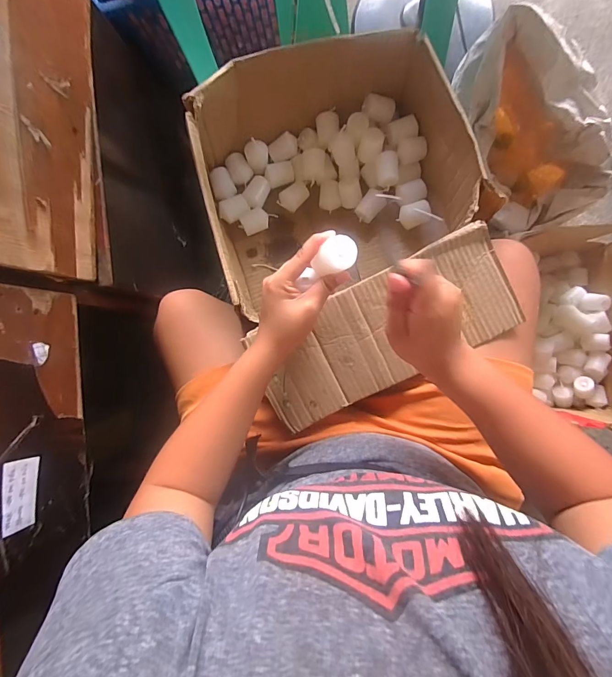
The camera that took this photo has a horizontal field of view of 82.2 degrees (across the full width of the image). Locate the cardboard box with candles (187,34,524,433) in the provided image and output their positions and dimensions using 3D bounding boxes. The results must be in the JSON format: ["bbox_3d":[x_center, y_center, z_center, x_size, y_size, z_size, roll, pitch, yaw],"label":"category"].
[{"bbox_3d":[0.030,-0.252,0.537,0.376,0.163,0.331,-18,89,4],"label":"cardboard box with candles"}]

